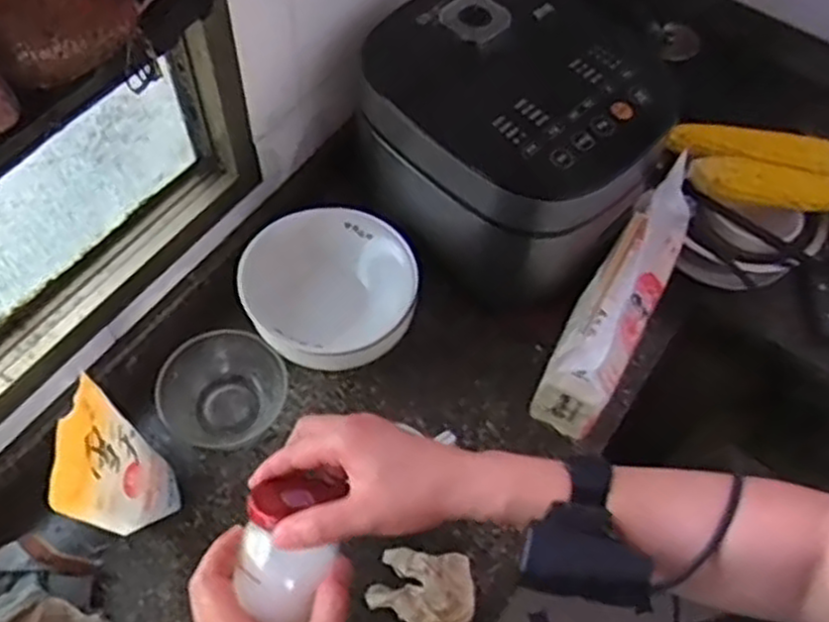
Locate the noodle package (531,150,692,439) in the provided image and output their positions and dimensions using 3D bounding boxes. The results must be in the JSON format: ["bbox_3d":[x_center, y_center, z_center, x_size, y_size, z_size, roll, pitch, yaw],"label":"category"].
[{"bbox_3d":[0.209,-0.006,0.800,0.066,0.150,0.253,28,61,13],"label":"noodle package"}]

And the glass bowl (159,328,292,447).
[{"bbox_3d":[-0.193,0.079,0.774,0.115,0.057,0.099,-39,68,-23],"label":"glass bowl"}]

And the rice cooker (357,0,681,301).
[{"bbox_3d":[0.090,-0.168,0.824,0.284,0.258,0.217,35,63,17],"label":"rice cooker"}]

